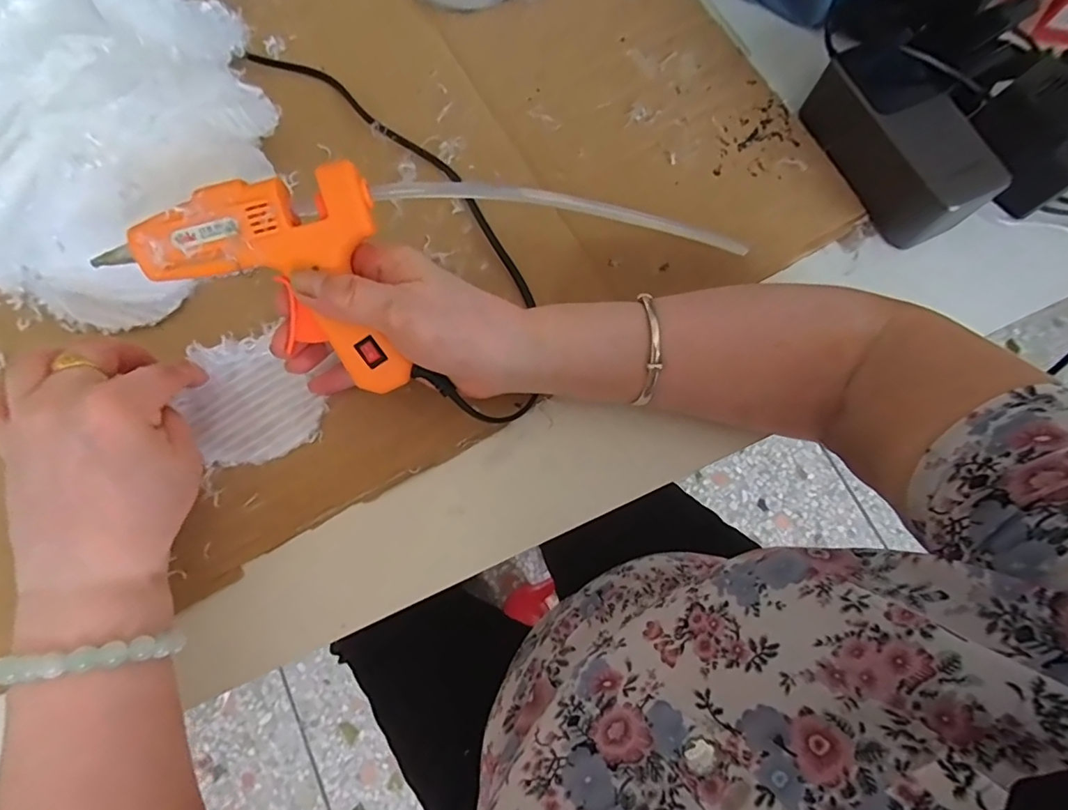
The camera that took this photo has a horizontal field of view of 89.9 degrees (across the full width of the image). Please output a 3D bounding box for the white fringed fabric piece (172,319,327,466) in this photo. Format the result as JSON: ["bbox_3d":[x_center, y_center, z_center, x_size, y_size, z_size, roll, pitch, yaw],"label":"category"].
[{"bbox_3d":[-0.169,-0.002,0.316,0.066,0.007,0.077,-34,81,-10],"label":"white fringed fabric piece"}]

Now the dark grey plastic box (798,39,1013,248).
[{"bbox_3d":[0.240,-0.174,0.349,0.058,0.048,0.131,-26,77,-9],"label":"dark grey plastic box"}]

